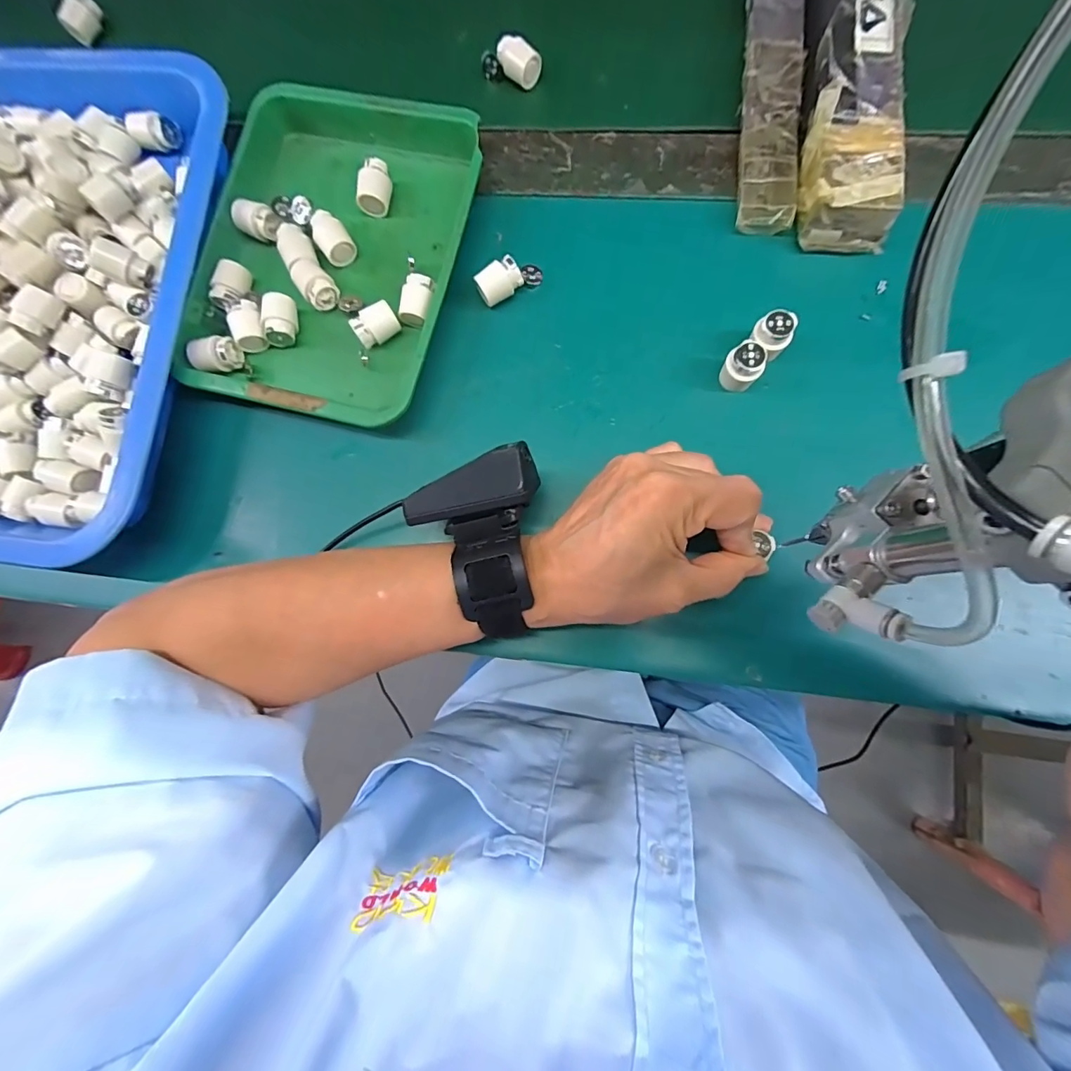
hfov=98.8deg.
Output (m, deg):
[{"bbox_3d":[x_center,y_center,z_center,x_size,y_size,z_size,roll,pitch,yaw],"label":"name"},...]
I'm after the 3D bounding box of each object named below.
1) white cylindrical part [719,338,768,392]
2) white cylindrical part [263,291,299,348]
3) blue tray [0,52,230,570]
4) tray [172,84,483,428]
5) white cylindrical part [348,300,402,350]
[{"bbox_3d":[0.120,-0.097,0.268,0.021,0.025,0.023,-1,82,4],"label":"white cylindrical part"},{"bbox_3d":[-0.164,-0.139,0.297,0.017,0.019,0.028,-9,81,3],"label":"white cylindrical part"},{"bbox_3d":[-0.424,-0.168,0.299,0.425,0.049,0.331,7,82,5],"label":"blue tray"},{"bbox_3d":[-0.132,-0.181,0.297,0.160,0.030,0.210,13,83,6],"label":"tray"},{"bbox_3d":[-0.100,-0.132,0.290,0.027,0.018,0.016,-36,81,-1],"label":"white cylindrical part"}]

